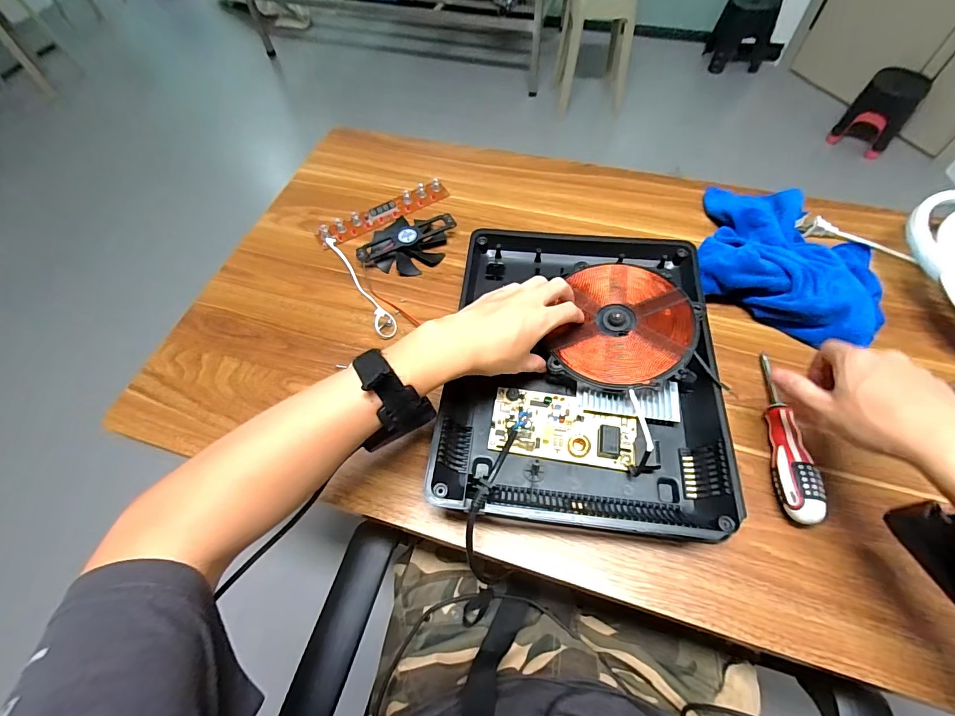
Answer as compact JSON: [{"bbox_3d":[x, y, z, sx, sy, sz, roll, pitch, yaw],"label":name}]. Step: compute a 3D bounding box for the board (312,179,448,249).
[{"bbox_3d":[-0.138,-0.217,0.634,0.203,0.012,0.032,-29,62,-14],"label":"board"}]

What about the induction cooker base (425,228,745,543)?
[{"bbox_3d":[0.105,-0.005,0.468,0.270,0.069,0.351,3,59,4],"label":"induction cooker base"}]

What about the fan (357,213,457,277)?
[{"bbox_3d":[-0.096,-0.162,0.595,0.103,0.023,0.113,15,61,11],"label":"fan"}]

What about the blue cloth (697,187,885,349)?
[{"bbox_3d":[0.399,-0.136,0.550,0.212,0.061,0.254,20,62,13],"label":"blue cloth"}]

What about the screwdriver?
[{"bbox_3d":[0.305,0.071,0.434,0.032,0.033,0.182,5,60,5],"label":"screwdriver"}]

